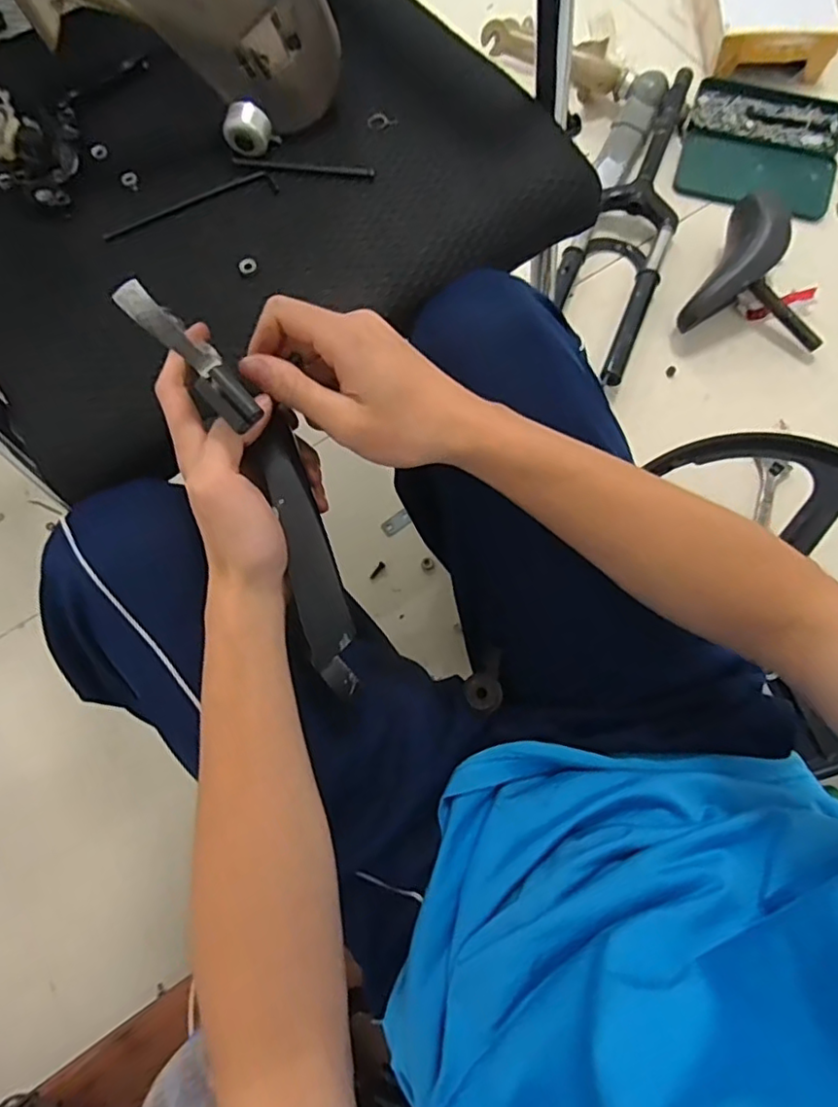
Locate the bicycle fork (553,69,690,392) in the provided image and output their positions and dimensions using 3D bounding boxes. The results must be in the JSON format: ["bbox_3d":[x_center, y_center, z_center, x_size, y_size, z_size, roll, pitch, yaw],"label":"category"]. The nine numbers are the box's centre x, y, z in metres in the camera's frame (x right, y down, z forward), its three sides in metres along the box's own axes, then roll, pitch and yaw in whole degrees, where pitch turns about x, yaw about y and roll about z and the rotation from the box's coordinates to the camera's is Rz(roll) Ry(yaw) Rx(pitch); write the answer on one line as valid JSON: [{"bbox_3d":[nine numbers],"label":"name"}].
[{"bbox_3d":[0.336,-0.525,0.963,0.149,0.074,0.564,22,75,8],"label":"bicycle fork"}]

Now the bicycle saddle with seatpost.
[{"bbox_3d":[0.526,-0.401,0.906,0.198,0.113,0.215,27,76,9],"label":"bicycle saddle with seatpost"}]

